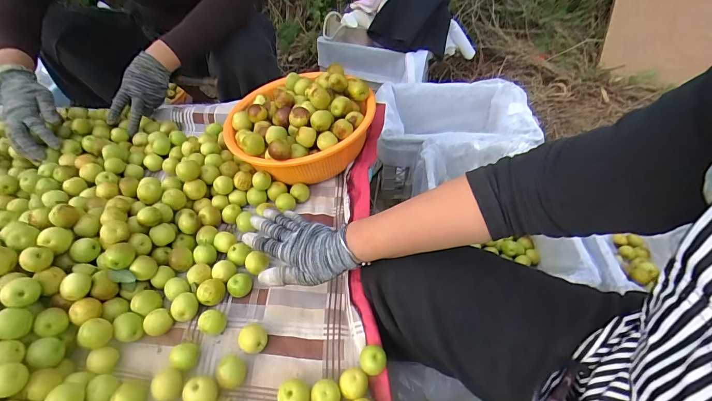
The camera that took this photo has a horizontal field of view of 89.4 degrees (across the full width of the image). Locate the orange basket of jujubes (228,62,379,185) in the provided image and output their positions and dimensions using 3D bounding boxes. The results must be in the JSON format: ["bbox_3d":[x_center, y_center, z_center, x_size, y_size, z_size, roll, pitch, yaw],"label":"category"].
[{"bbox_3d":[-0.104,-0.134,0.630,0.242,0.116,0.229,-1,46,1],"label":"orange basket of jujubes"}]

